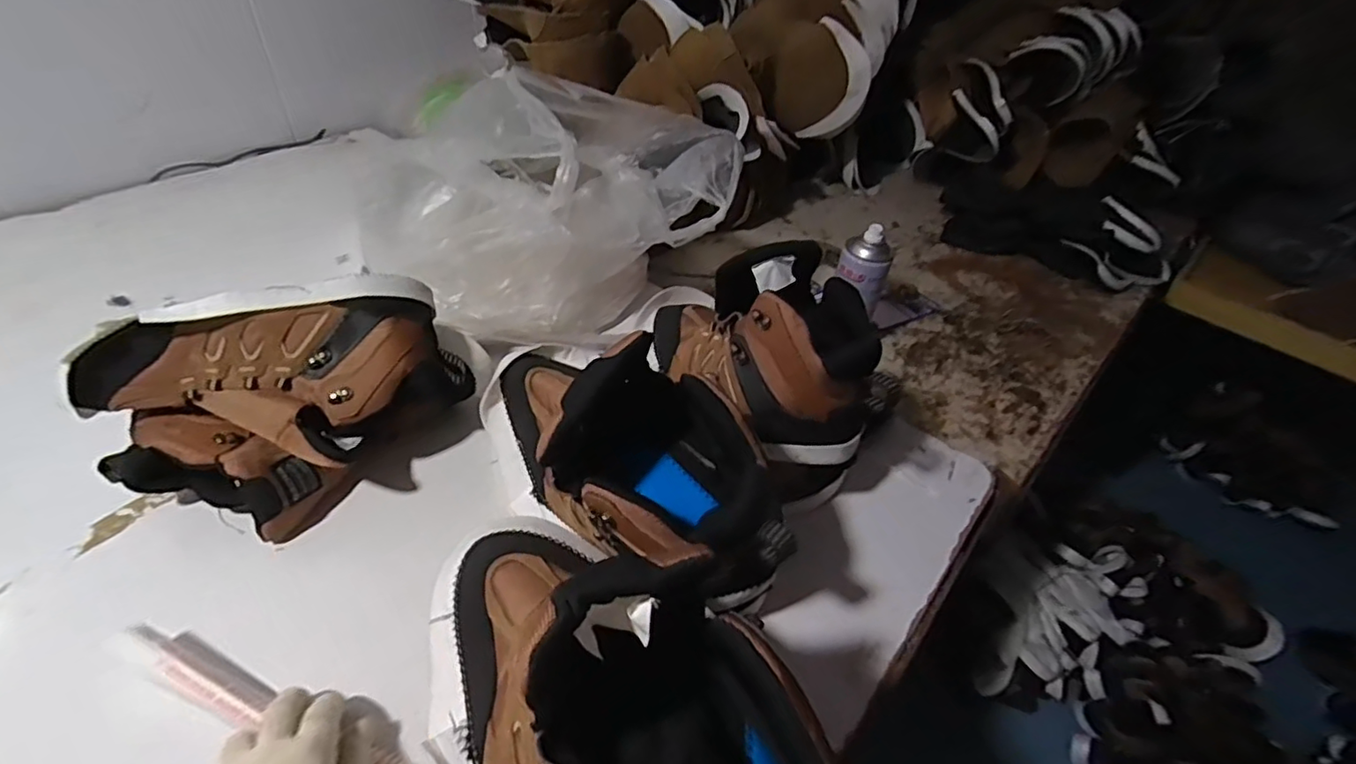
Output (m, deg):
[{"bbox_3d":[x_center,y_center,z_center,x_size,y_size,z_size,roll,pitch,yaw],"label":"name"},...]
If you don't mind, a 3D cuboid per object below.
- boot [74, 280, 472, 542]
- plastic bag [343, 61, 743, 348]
[{"bbox_3d":[-0.321,0.026,0.521,0.284,0.167,0.127,-18,48,-24],"label":"boot"},{"bbox_3d":[-0.171,-0.229,0.739,0.351,0.223,0.391,-22,50,-28],"label":"plastic bag"}]

